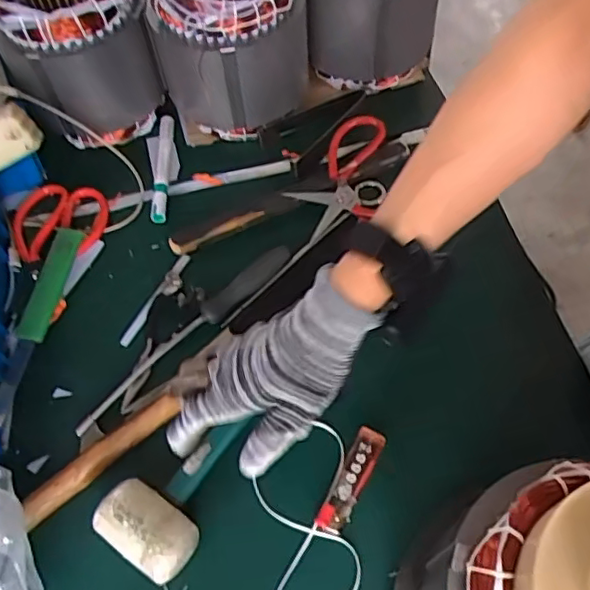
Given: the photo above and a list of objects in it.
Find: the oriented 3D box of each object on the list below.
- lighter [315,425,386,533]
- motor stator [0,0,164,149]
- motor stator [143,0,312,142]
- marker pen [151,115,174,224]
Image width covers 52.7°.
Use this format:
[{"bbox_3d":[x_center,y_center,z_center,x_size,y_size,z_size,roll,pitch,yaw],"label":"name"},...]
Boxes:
[{"bbox_3d":[0.045,0.147,0.477,0.024,0.010,0.086,24,64,17],"label":"lighter"},{"bbox_3d":[-0.217,-0.249,0.609,0.134,0.172,0.134,-26,62,-11],"label":"motor stator"},{"bbox_3d":[-0.063,-0.255,0.604,0.123,0.170,0.124,-2,60,3],"label":"motor stator"},{"bbox_3d":[-0.140,-0.135,0.631,0.018,0.012,0.140,-3,60,2],"label":"marker pen"}]

